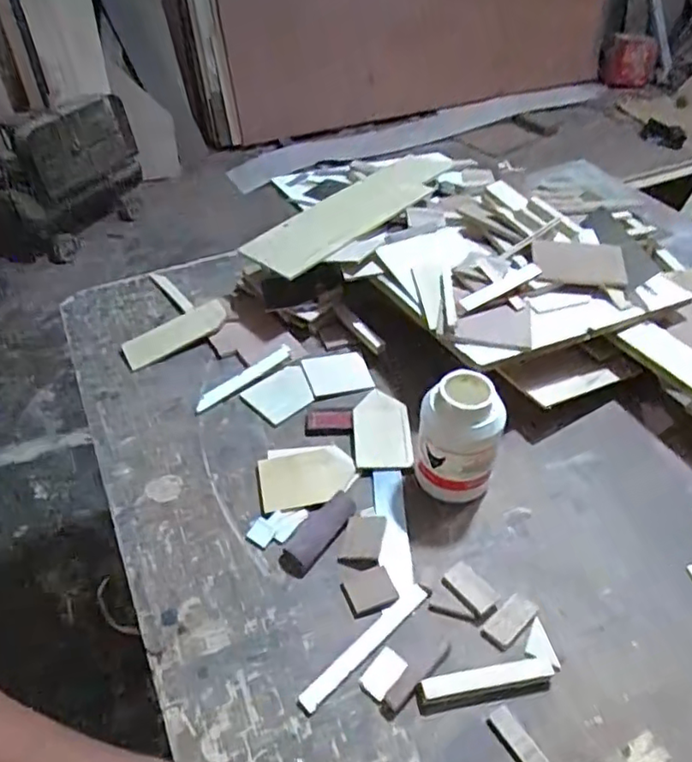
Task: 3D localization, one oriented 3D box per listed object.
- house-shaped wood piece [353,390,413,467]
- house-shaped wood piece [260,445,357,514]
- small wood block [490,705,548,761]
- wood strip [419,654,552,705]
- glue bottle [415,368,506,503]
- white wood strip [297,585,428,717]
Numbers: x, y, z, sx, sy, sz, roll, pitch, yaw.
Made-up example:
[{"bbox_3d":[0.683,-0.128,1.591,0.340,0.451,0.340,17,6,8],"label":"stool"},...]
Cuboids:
[{"bbox_3d":[0.049,0.065,0.854,0.076,0.015,0.137,-2,44,-1],"label":"house-shaped wood piece"},{"bbox_3d":[-0.051,0.124,0.796,0.121,0.007,0.089,-9,44,-8],"label":"house-shaped wood piece"},{"bbox_3d":[0.166,0.343,0.579,0.021,0.006,0.067,-26,49,-23],"label":"small wood block"},{"bbox_3d":[0.139,0.297,0.609,0.138,0.013,0.022,-8,44,-7],"label":"wood strip"},{"bbox_3d":[0.133,0.070,0.731,0.091,0.153,0.075,-10,45,-9],"label":"glue bottle"},{"bbox_3d":[0.020,0.278,0.644,0.176,0.007,0.021,-33,52,-29],"label":"white wood strip"}]

